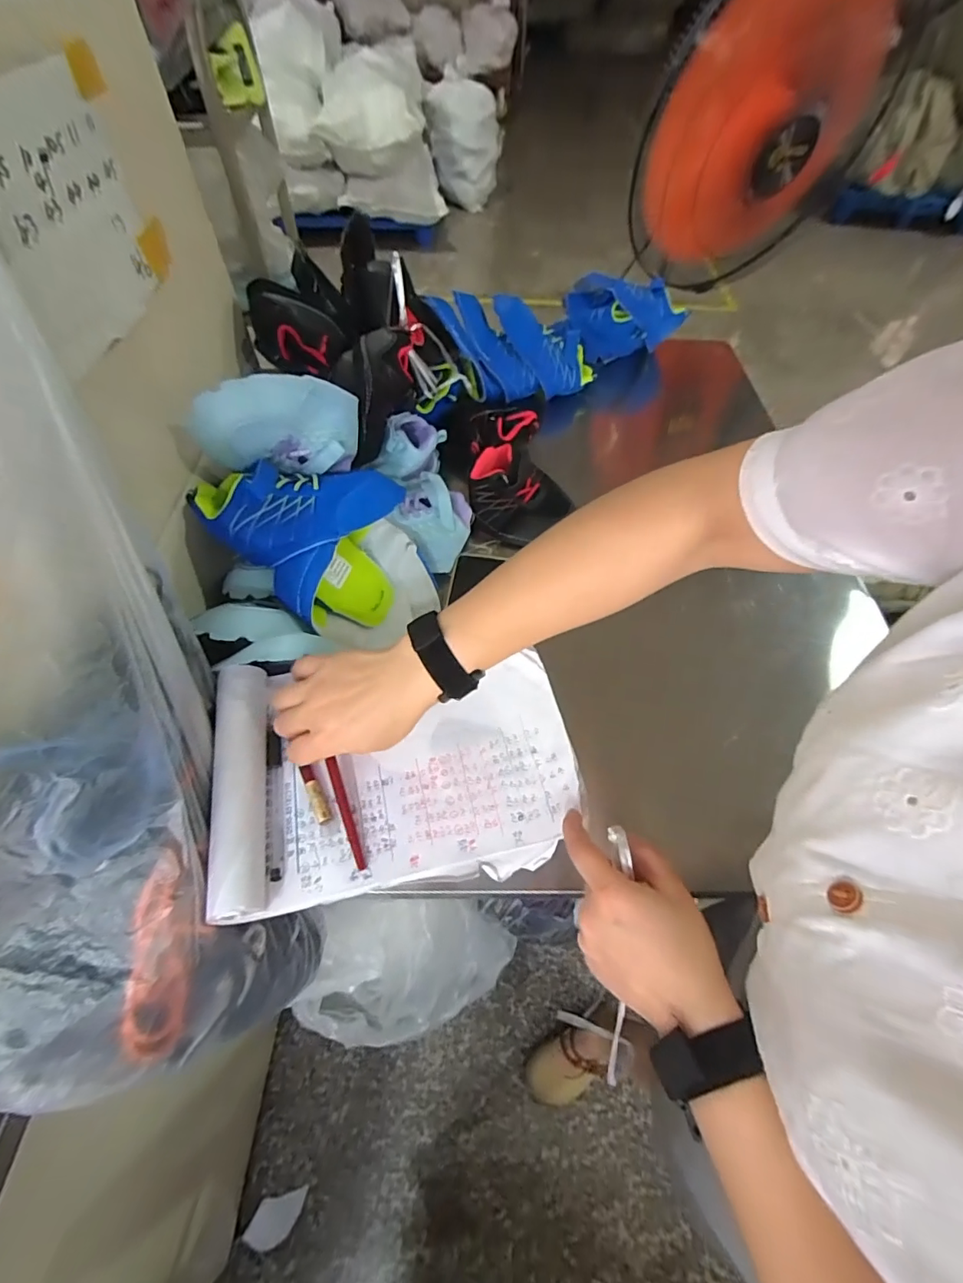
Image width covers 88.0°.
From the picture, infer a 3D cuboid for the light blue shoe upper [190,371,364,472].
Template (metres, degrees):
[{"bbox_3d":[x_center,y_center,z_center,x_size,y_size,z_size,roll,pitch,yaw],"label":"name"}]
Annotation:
[{"bbox_3d":[-0.205,-0.225,0.504,0.166,0.097,0.060,-17,59,-11],"label":"light blue shoe upper"}]

